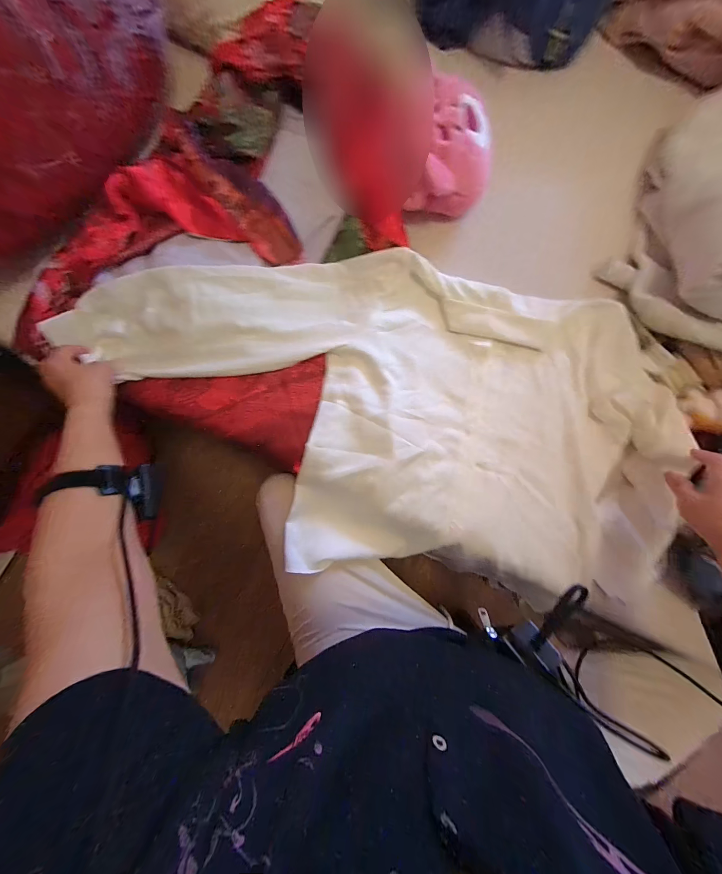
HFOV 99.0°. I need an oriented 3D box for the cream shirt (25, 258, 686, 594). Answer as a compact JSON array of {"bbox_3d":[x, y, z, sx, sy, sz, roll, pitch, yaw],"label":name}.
[{"bbox_3d":[0.032,-0.040,0.468,0.861,0.068,0.470,5,84,0],"label":"cream shirt"}]

